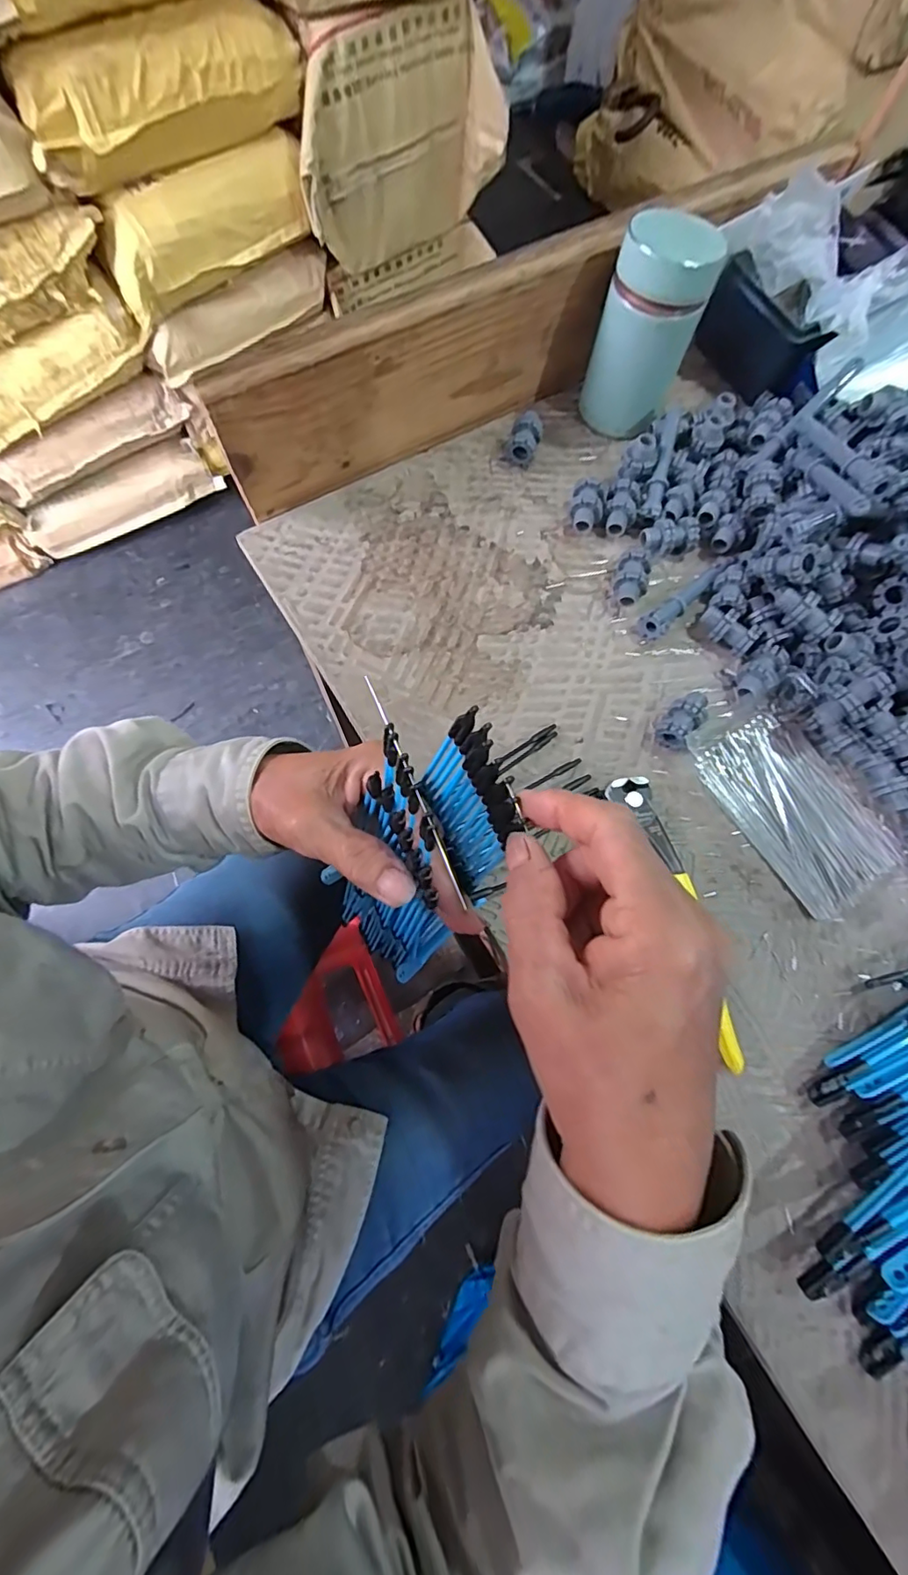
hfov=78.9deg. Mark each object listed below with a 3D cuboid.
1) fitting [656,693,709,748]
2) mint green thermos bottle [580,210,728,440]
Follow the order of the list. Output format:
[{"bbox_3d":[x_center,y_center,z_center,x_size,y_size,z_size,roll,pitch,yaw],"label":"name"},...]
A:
[{"bbox_3d":[0.147,-0.043,0.355,0.022,0.021,0.034,38,75,10],"label":"fitting"},{"bbox_3d":[0.139,-0.331,0.397,0.064,0.114,0.064,21,73,5],"label":"mint green thermos bottle"}]

